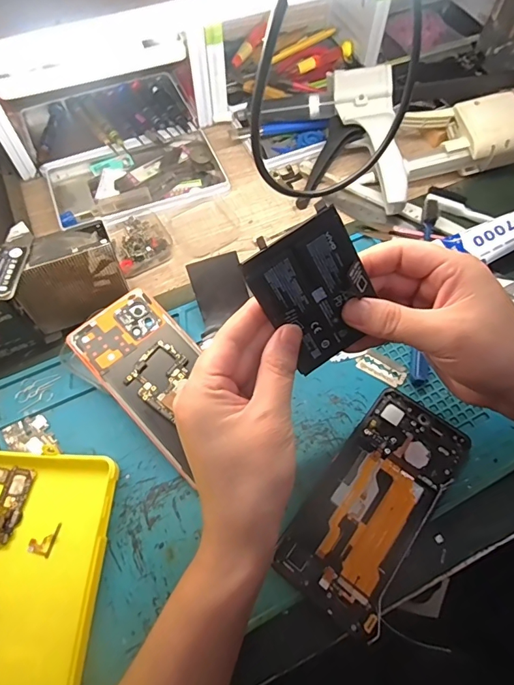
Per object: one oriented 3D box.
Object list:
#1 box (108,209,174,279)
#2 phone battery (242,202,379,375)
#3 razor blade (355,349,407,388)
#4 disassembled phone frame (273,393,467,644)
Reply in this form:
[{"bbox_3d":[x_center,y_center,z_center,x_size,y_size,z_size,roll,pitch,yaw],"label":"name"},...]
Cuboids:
[{"bbox_3d":[-0.114,-0.101,0.425,0.054,0.022,0.062,-22,65,-11],"label":"box"},{"bbox_3d":[0.036,-0.029,0.258,0.062,0.088,0.007,-32,28,0],"label":"phone battery"},{"bbox_3d":[0.106,0.021,0.366,0.041,0.004,0.023,32,67,15],"label":"razor blade"},{"bbox_3d":[0.086,0.112,0.316,0.075,0.010,0.162,34,67,16],"label":"disassembled phone frame"}]

